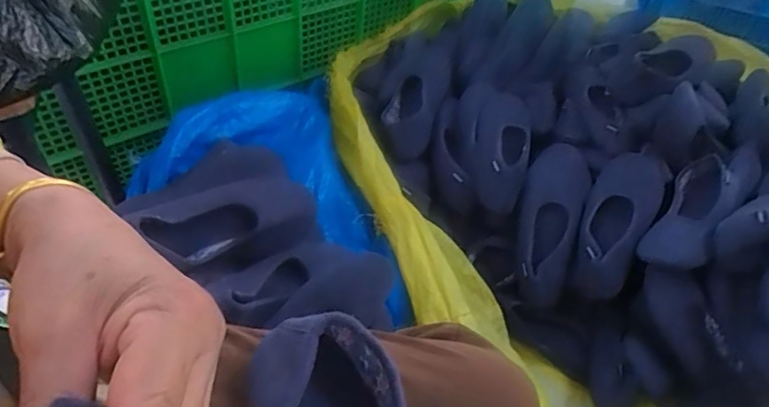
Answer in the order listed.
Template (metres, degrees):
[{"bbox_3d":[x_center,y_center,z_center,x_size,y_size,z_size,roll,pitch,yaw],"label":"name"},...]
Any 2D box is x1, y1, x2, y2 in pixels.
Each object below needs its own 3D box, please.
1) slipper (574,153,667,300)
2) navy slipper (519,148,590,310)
[{"bbox_3d":[0.381,0.026,0.867,0.101,0.057,0.268,24,69,15],"label":"slipper"},{"bbox_3d":[0.280,0.026,0.892,0.105,0.055,0.288,15,74,7],"label":"navy slipper"}]

